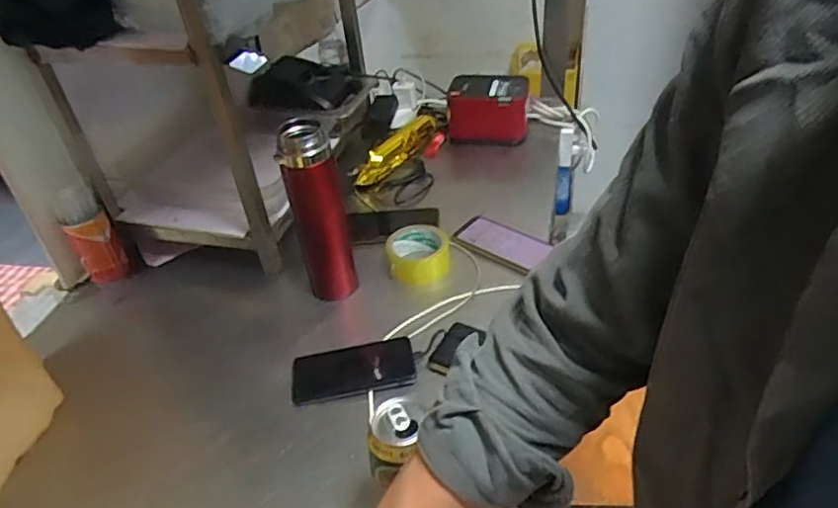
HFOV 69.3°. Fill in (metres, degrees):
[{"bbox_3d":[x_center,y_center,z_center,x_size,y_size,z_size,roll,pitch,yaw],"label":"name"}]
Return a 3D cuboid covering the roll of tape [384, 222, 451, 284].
[{"bbox_3d":[0.001,0.001,0.954,0.094,0.053,0.094,-4,39,3],"label":"roll of tape"}]

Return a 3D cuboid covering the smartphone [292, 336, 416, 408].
[{"bbox_3d":[-0.087,0.155,0.805,0.160,0.017,0.079,-9,39,-4],"label":"smartphone"}]

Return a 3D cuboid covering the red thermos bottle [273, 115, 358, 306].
[{"bbox_3d":[-0.140,-0.054,0.872,0.076,0.274,0.068,-9,39,-4],"label":"red thermos bottle"}]

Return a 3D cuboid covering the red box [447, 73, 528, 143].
[{"bbox_3d":[0.141,-0.294,1.237,0.157,0.108,0.115,0,39,8],"label":"red box"}]

